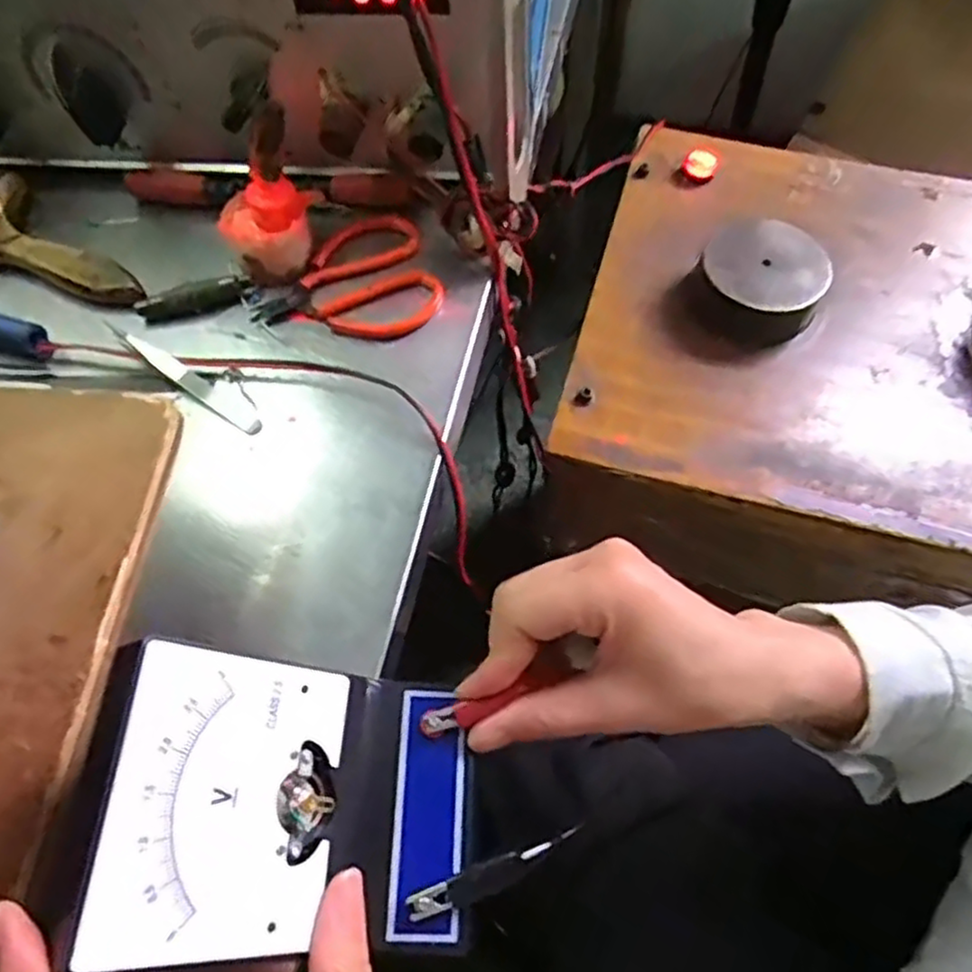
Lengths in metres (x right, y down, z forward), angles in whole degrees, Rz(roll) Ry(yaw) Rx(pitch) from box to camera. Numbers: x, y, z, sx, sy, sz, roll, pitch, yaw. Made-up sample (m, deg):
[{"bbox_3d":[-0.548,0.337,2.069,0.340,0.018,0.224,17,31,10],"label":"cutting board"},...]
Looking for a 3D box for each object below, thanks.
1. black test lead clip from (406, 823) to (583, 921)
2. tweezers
[{"bbox_3d":[0.004,0.143,0.257,0.065,0.006,0.011,-20,64,-8],"label":"black test lead clip"},{"bbox_3d":[-0.166,-0.061,0.380,0.109,0.011,0.012,32,69,18],"label":"tweezers"}]

